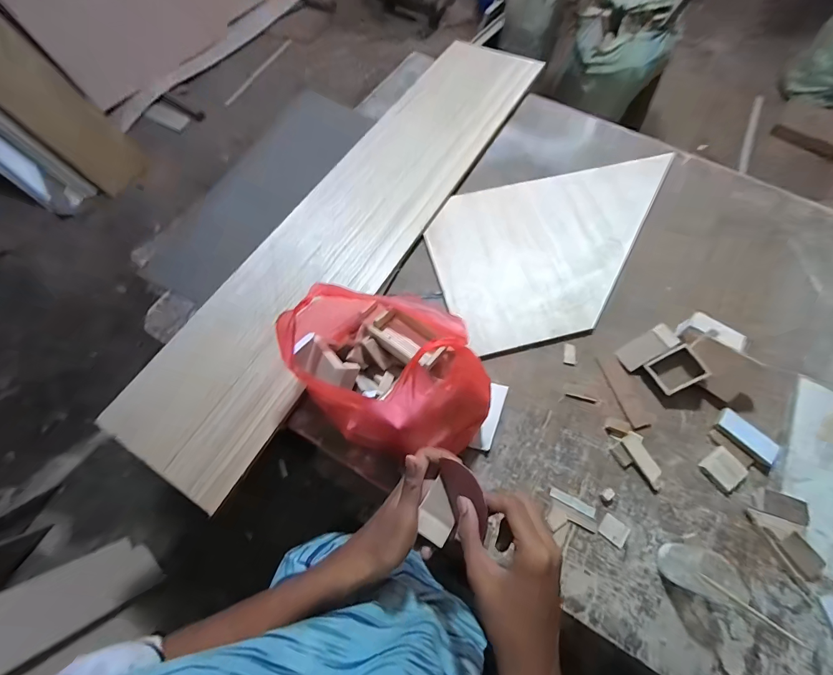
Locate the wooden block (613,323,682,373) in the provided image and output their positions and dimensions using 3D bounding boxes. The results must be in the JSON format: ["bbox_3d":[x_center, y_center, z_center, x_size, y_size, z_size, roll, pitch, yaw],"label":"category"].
[{"bbox_3d":[0.481,0.021,0.733,0.108,0.015,0.051,-42,69,26],"label":"wooden block"}]

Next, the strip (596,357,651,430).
[{"bbox_3d":[0.437,0.111,0.736,0.047,0.009,0.155,-10,68,-5],"label":"strip"}]

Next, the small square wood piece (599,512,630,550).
[{"bbox_3d":[0.357,0.349,0.634,0.047,0.007,0.039,36,72,13],"label":"small square wood piece"}]

